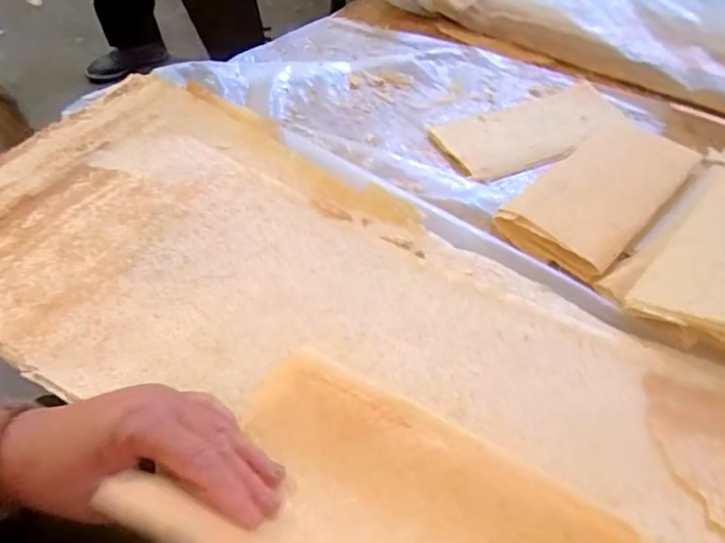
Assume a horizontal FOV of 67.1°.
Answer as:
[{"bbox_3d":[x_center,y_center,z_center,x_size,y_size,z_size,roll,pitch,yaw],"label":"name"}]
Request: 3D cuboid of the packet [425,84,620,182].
[{"bbox_3d":[0.221,-0.180,0.707,0.260,0.021,0.119,-20,55,-20],"label":"packet"}]

